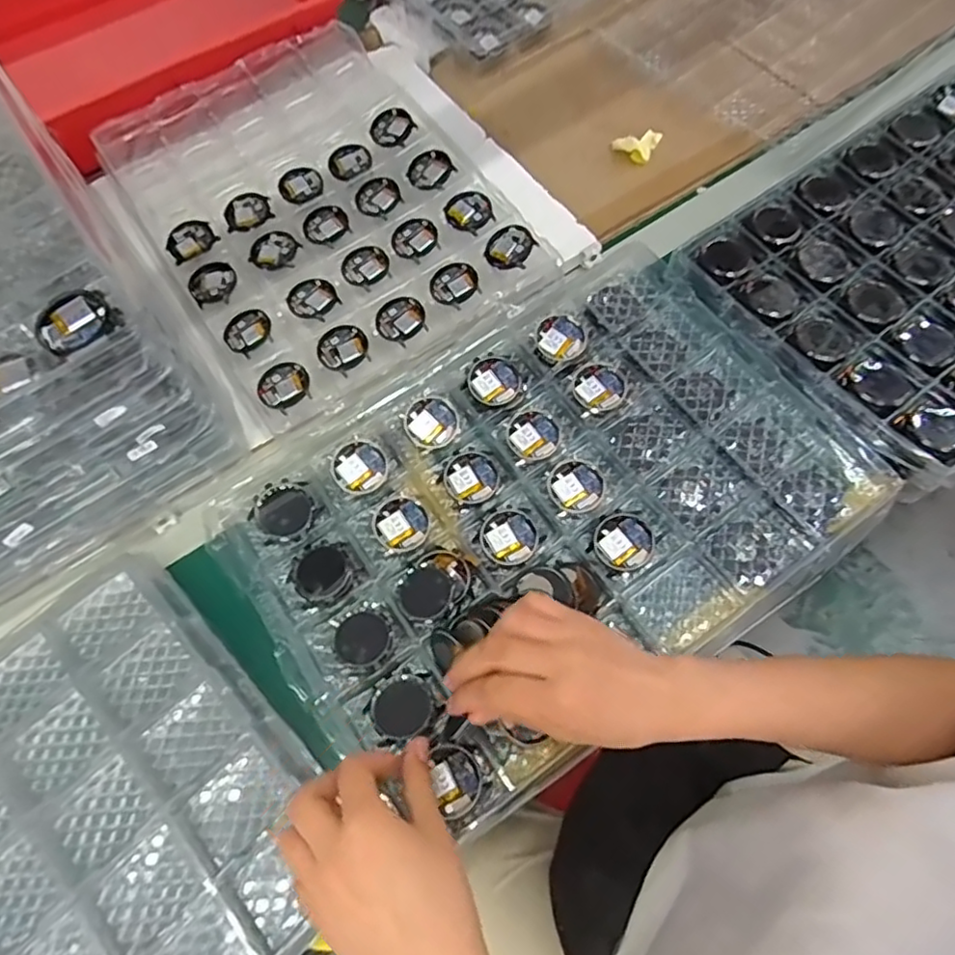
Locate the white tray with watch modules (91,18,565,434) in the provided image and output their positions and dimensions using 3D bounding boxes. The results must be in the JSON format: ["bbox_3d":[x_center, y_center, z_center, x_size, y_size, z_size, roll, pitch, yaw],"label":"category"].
[{"bbox_3d":[-0.158,-0.278,0.615,0.319,0.032,0.433,-33,69,-12],"label":"white tray with watch modules"}]

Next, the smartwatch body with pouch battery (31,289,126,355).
[{"bbox_3d":[-0.250,-0.098,0.386,0.050,0.005,0.046,-32,69,-11],"label":"smartwatch body with pouch battery"}]

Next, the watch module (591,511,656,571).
[{"bbox_3d":[0.112,0.047,0.473,0.045,0.008,0.045,-40,71,-14],"label":"watch module"}]

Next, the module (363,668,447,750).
[{"bbox_3d":[-0.052,0.159,0.433,0.048,0.010,0.044,-26,68,-9],"label":"module"}]

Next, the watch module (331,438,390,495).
[{"bbox_3d":[-0.095,-0.008,0.502,0.043,0.010,0.044,-42,87,-13],"label":"watch module"}]

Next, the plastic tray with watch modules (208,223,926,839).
[{"bbox_3d":[0.054,0.017,0.484,0.446,0.032,0.305,-34,69,-12],"label":"plastic tray with watch modules"}]

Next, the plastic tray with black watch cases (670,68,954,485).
[{"bbox_3d":[0.439,-0.218,0.580,0.441,0.029,0.293,-36,70,-13],"label":"plastic tray with black watch cases"}]

